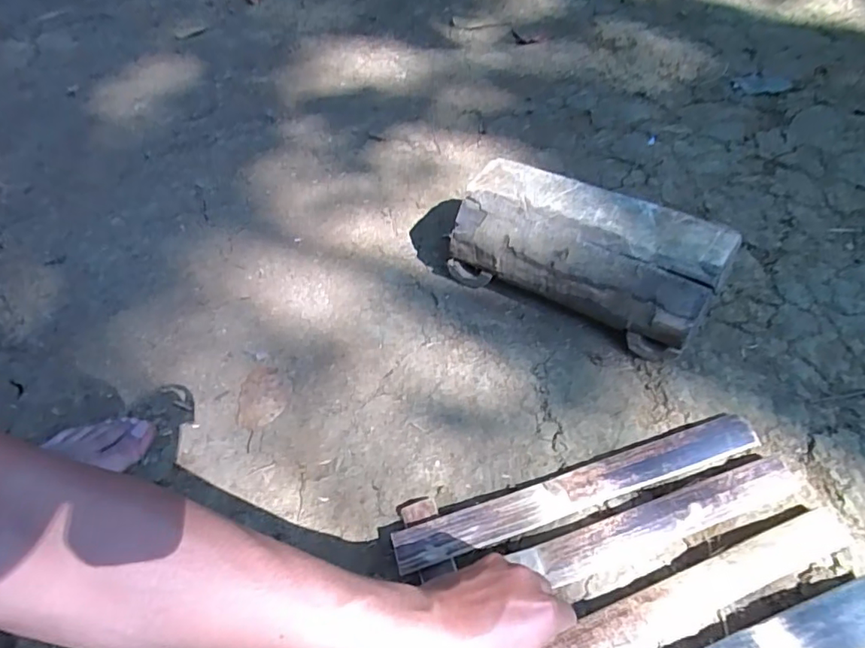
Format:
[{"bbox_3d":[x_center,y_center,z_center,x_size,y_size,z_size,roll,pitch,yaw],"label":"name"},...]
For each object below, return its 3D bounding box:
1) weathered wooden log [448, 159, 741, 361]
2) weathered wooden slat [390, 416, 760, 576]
[{"bbox_3d":[0.168,-0.077,0.609,0.283,0.127,0.120,24,61,23],"label":"weathered wooden log"},{"bbox_3d":[0.136,0.149,0.478,0.349,0.008,0.033,-16,60,-9],"label":"weathered wooden slat"}]

